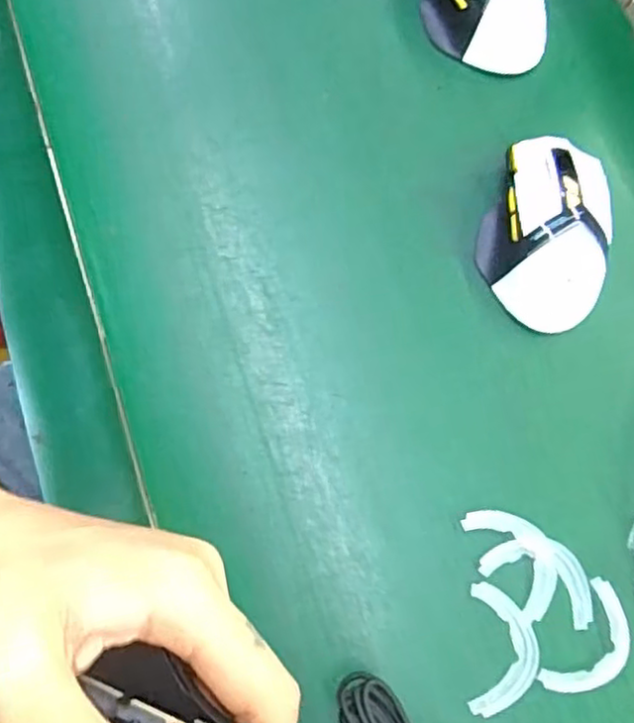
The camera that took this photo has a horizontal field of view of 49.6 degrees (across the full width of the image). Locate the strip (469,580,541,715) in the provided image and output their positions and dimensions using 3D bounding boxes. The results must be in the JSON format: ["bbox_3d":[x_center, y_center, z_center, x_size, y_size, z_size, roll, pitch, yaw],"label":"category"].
[{"bbox_3d":[0.099,0.152,0.360,0.035,0.004,0.062,5,75,0],"label":"strip"}]

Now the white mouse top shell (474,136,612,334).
[{"bbox_3d":[0.137,-0.082,0.411,0.069,0.038,0.115,12,75,2],"label":"white mouse top shell"}]

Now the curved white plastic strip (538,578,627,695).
[{"bbox_3d":[0.147,0.150,0.361,0.033,0.004,0.064,35,77,7],"label":"curved white plastic strip"}]

